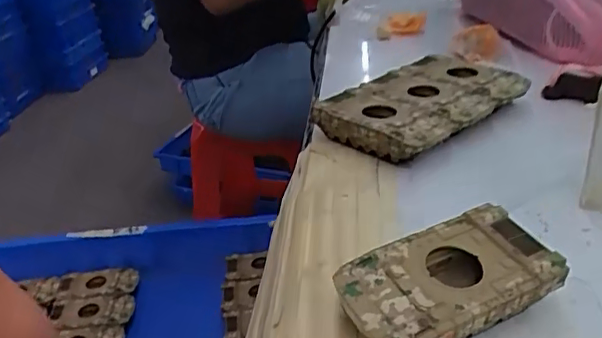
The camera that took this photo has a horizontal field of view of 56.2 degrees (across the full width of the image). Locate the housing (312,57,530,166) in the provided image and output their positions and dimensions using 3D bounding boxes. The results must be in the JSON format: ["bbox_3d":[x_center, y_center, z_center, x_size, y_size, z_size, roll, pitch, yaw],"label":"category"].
[{"bbox_3d":[0.093,-0.049,0.427,0.151,0.028,0.088,-25,36,-32],"label":"housing"}]

